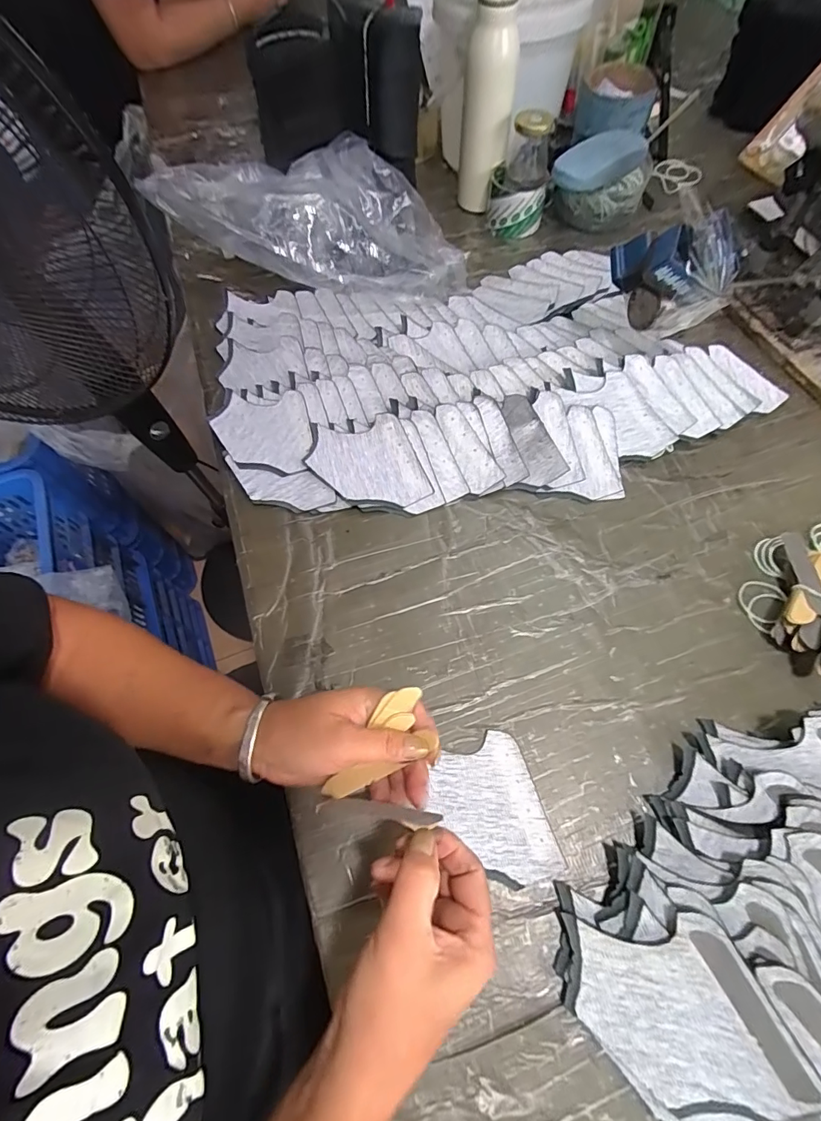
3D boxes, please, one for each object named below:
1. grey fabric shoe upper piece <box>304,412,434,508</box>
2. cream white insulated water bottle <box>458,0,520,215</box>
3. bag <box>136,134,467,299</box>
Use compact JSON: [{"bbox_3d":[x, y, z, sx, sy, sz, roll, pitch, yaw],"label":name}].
[{"bbox_3d":[-0.045,-0.102,0.485,0.115,0.011,0.097,-9,77,-2],"label":"grey fabric shoe upper piece"},{"bbox_3d":[0.103,-0.602,0.605,0.062,0.232,0.056,-5,65,0],"label":"cream white insulated water bottle"},{"bbox_3d":[-0.096,-0.418,0.568,0.329,0.131,0.199,8,65,6],"label":"bag"}]

